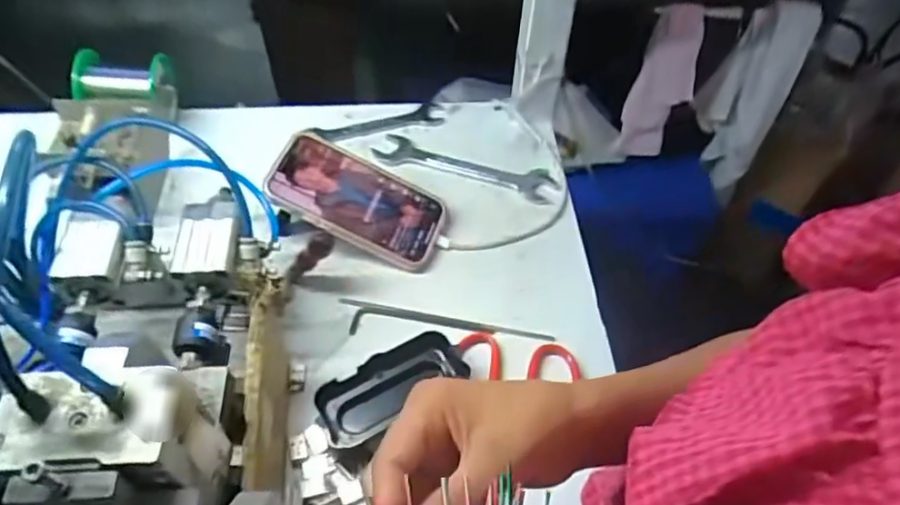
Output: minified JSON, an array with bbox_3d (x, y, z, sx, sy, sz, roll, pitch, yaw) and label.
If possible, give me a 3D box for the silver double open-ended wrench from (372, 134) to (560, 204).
[{"bbox_3d":[0.015,-0.086,0.600,0.181,0.006,0.042,15,53,9],"label":"silver double open-ended wrench"}]

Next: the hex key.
[{"bbox_3d":[-0.005,0.062,0.496,0.174,0.007,0.028,9,52,4],"label":"hex key"}]

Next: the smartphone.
[{"bbox_3d":[-0.079,-0.045,0.529,0.150,0.011,0.075,27,68,-11],"label":"smartphone"}]

